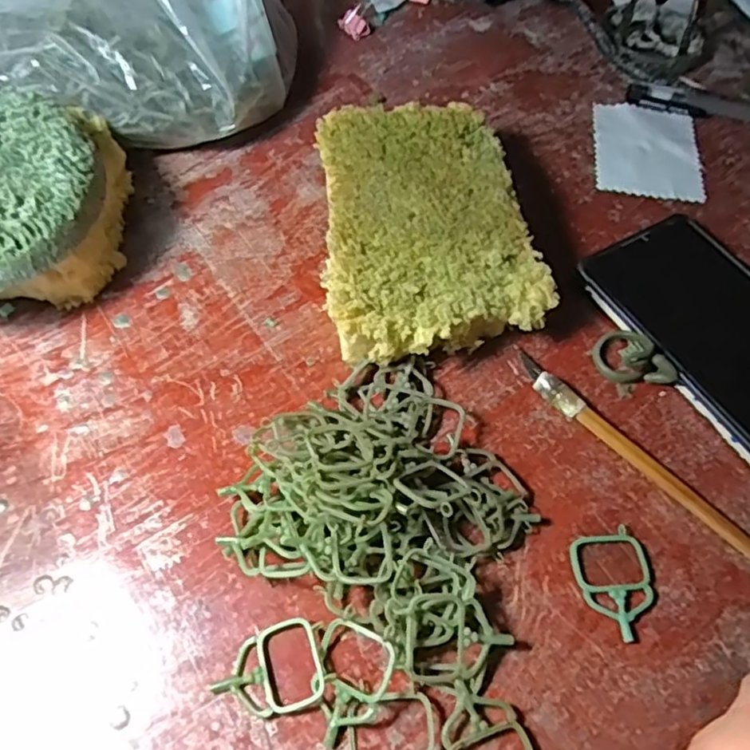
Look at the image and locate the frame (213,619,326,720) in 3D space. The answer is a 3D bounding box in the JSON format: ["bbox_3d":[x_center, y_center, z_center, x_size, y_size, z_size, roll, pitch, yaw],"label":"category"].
[{"bbox_3d":[-0.036,0.102,0.218,0.037,0.007,0.028,-19,61,-14],"label":"frame"}]

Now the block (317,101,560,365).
[{"bbox_3d":[0.020,-0.069,0.306,0.102,0.043,0.140,-7,59,-8],"label":"block"}]

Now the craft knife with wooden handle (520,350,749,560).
[{"bbox_3d":[0.119,0.042,0.263,0.015,0.010,0.153,-37,67,-23],"label":"craft knife with wooden handle"}]

